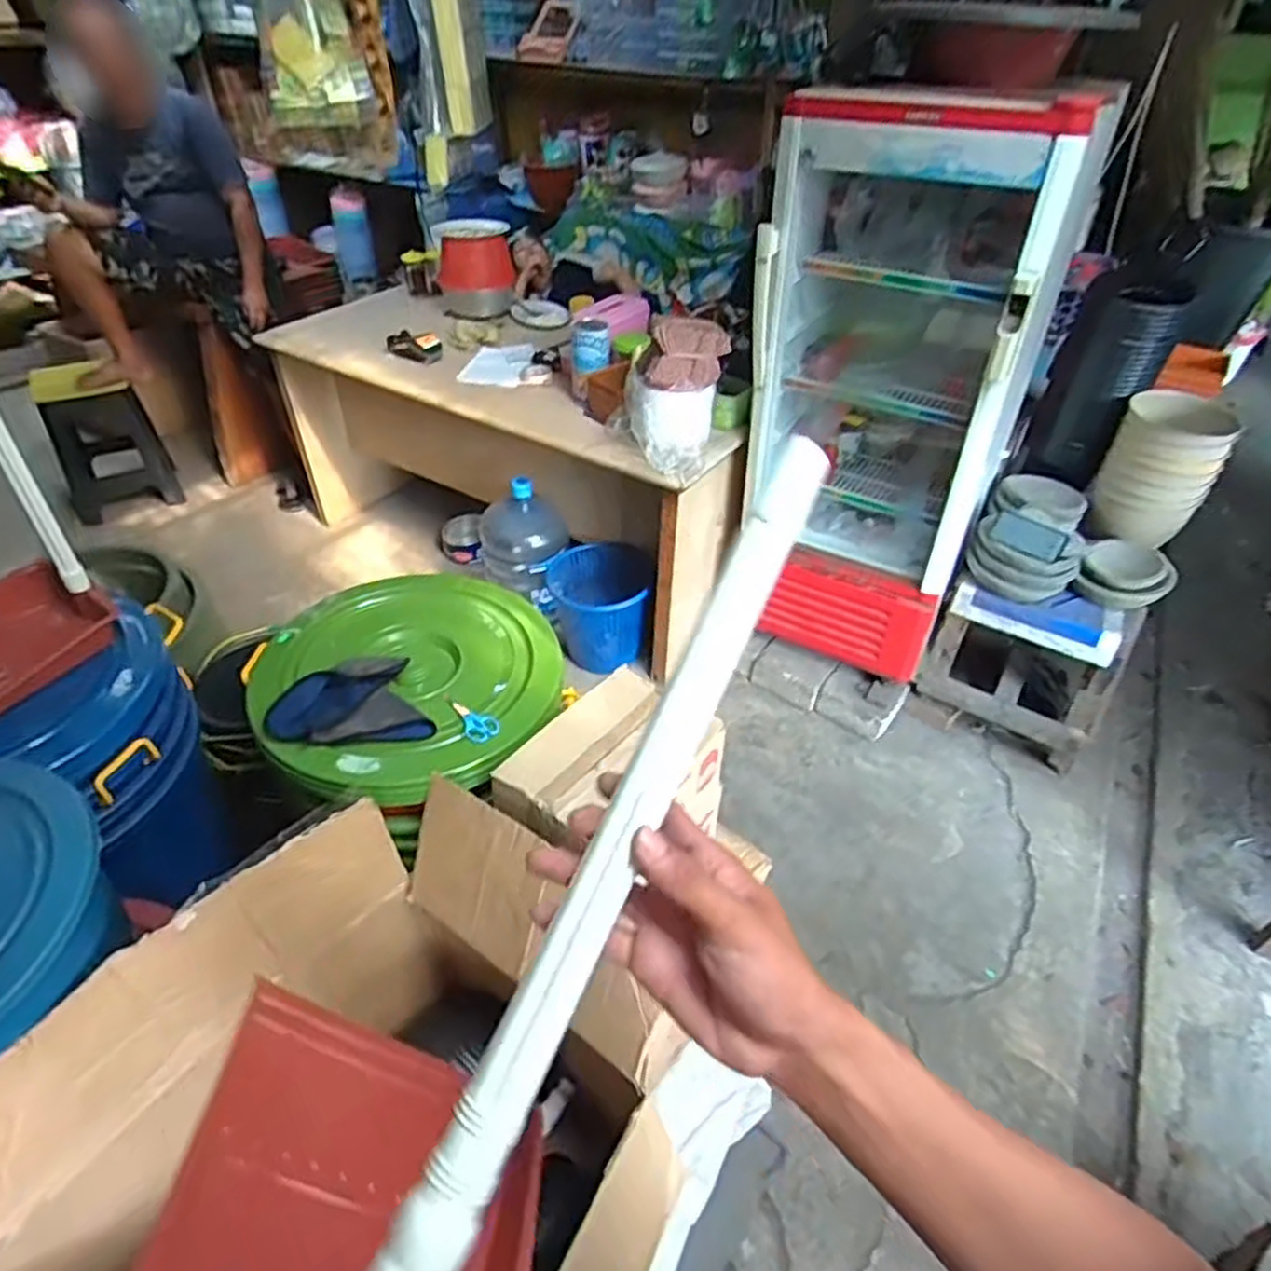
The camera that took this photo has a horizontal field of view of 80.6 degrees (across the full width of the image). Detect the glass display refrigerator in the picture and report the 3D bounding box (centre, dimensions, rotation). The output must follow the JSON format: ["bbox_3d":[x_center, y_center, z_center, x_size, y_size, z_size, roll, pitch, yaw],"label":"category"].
[{"bbox_3d":[0.567,-0.500,1.705,0.533,1.180,0.422,25,47,26],"label":"glass display refrigerator"}]

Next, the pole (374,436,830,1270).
[{"bbox_3d":[-0.011,0.112,0.383,0.030,0.035,0.506,21,74,22],"label":"pole"}]

